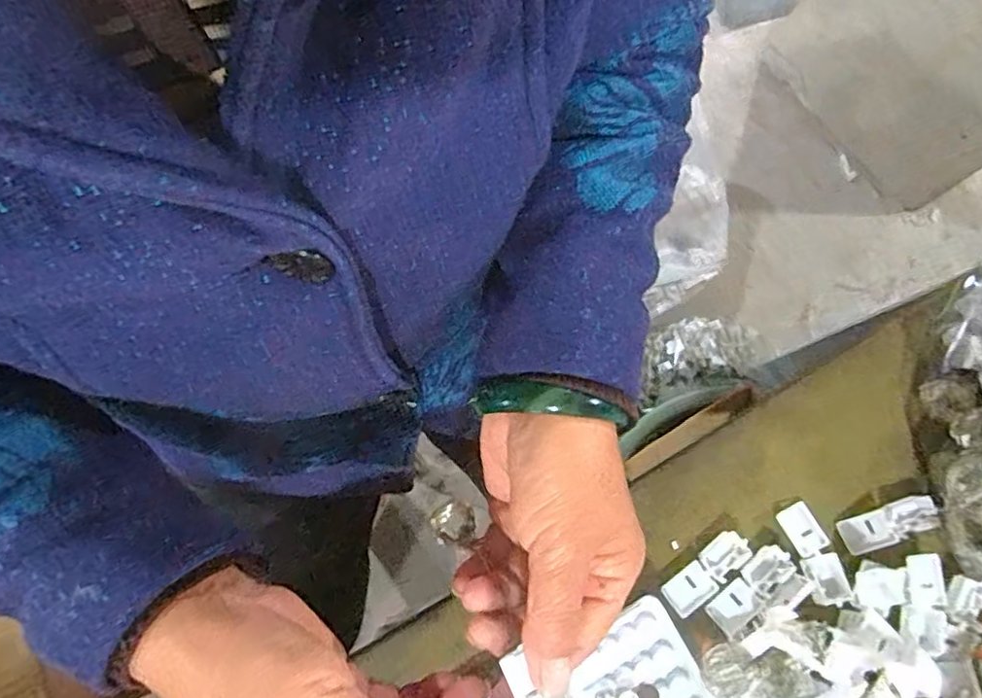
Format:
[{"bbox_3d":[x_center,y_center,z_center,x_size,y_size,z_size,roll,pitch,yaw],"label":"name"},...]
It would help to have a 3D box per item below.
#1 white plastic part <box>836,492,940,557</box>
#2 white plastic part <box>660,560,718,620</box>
[{"bbox_3d":[0.229,0.101,0.342,0.053,0.010,0.019,-18,77,-6],"label":"white plastic part"},{"bbox_3d":[0.111,0.135,0.333,0.028,0.004,0.019,-35,79,-9],"label":"white plastic part"}]

